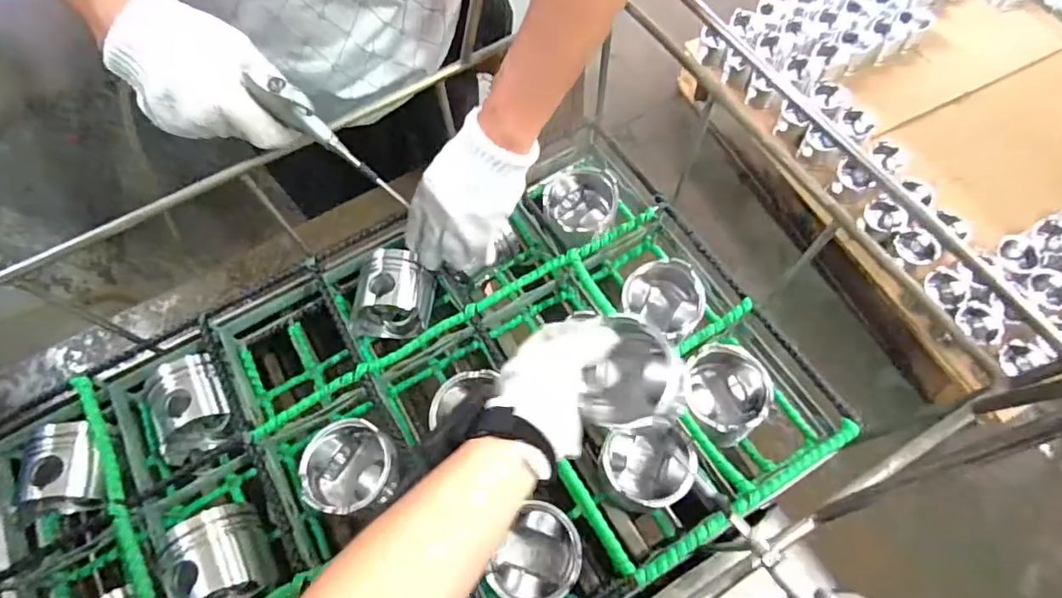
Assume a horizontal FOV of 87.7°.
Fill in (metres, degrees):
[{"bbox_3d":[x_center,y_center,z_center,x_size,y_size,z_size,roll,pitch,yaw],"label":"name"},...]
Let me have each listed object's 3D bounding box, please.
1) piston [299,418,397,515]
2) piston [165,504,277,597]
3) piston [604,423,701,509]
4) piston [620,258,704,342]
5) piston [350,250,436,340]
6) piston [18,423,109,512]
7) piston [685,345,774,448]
[{"bbox_3d":[-0.184,0.175,0.573,0.096,0.061,0.088,-1,65,2],"label":"piston"},{"bbox_3d":[-0.310,0.264,0.550,0.089,0.073,0.098,-27,67,-9],"label":"piston"},{"bbox_3d":[0.118,0.170,0.567,0.089,0.061,0.073,3,65,4],"label":"piston"},{"bbox_3d":[0.153,0.005,0.646,0.089,0.071,0.081,-1,65,2],"label":"piston"},{"bbox_3d":[-0.159,-0.003,0.669,0.089,0.081,0.094,5,66,5],"label":"piston"},{"bbox_3d":[-0.482,0.176,0.587,0.079,0.072,0.082,-6,65,0],"label":"piston"},{"bbox_3d":[0.208,0.104,0.601,0.088,0.074,0.085,-1,65,2],"label":"piston"}]

